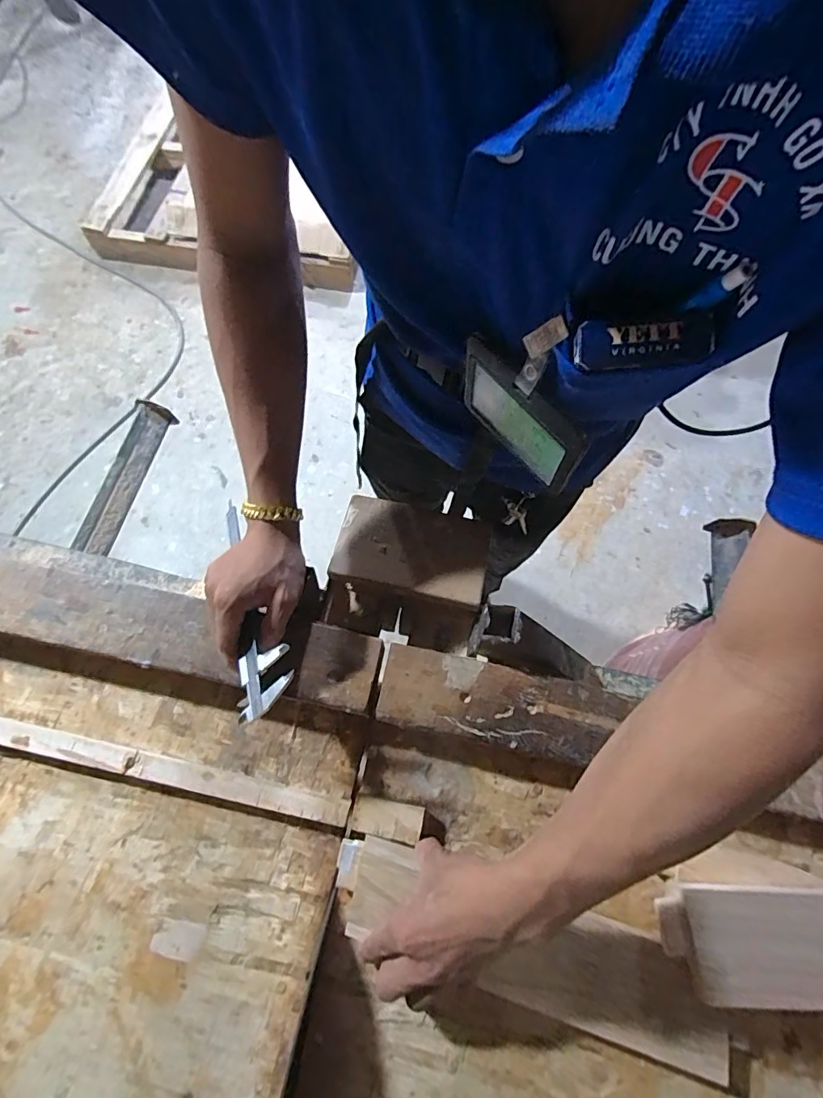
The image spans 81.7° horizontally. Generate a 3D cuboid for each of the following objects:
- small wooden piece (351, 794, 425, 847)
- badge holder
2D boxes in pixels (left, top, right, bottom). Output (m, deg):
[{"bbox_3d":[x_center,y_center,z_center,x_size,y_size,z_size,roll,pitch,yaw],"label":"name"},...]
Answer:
[{"bbox_3d":[-0.021,0.234,0.414,0.059,0.009,0.030,12,72,4],"label":"small wooden piece"},{"bbox_3d":[0.069,-0.086,0.314,0.010,0.081,0.099,-38,74,-10],"label":"badge holder"}]

